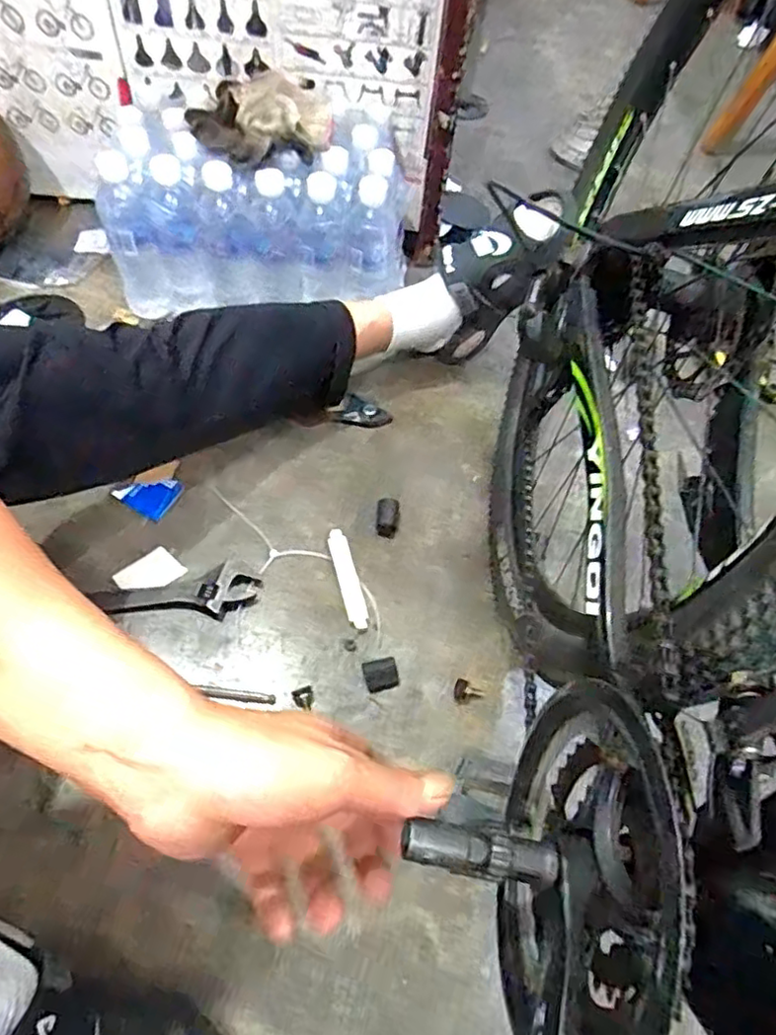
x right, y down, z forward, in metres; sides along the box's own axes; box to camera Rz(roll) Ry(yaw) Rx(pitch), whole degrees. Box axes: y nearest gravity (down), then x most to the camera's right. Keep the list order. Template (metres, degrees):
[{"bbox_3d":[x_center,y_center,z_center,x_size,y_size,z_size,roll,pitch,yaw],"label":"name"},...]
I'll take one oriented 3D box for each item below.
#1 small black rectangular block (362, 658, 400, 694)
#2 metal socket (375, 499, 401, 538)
[{"bbox_3d":[-0.007,0.162,0.653,0.034,0.005,0.031,-10,58,-11],"label":"small black rectangular block"},{"bbox_3d":[0.000,0.000,0.748,0.027,0.027,0.042,4,57,-1],"label":"metal socket"}]

